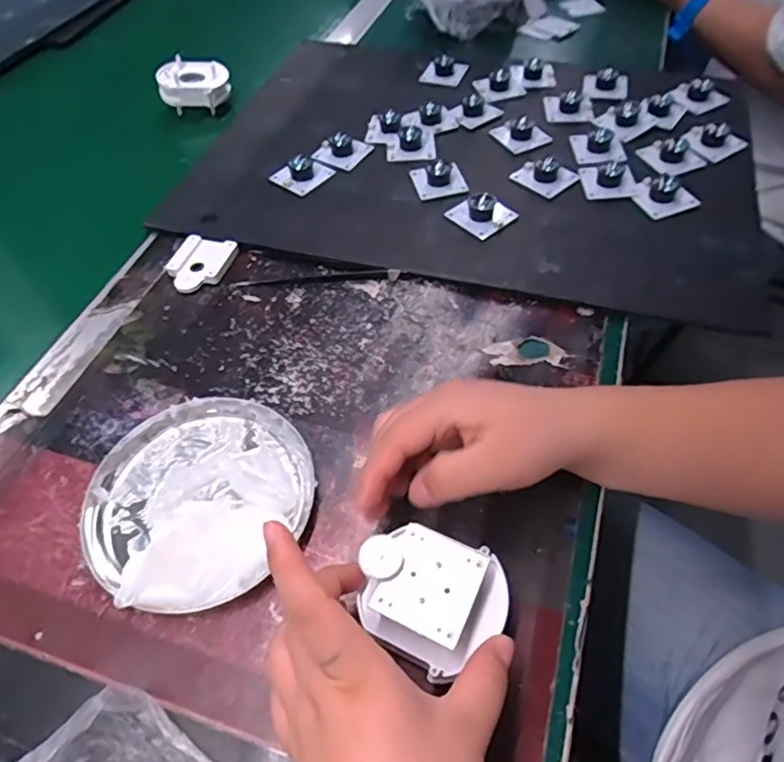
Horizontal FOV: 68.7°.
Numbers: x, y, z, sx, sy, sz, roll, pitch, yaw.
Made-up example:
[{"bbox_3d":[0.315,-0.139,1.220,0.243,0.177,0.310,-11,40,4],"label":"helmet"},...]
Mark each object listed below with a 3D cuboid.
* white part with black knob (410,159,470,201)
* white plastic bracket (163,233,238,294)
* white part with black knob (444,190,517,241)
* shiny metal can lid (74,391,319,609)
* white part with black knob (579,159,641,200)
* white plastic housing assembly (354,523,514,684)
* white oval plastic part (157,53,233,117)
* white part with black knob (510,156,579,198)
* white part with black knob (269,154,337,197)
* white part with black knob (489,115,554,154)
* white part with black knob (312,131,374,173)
[{"bbox_3d":[0.041,-0.177,0.491,0.040,0.022,0.039,-12,53,-6],"label":"white part with black knob"},{"bbox_3d":[-0.153,-0.093,0.453,0.048,0.010,0.054,12,54,12],"label":"white plastic bracket"},{"bbox_3d":[0.073,-0.139,0.464,0.038,0.023,0.044,-35,59,-22],"label":"white part with black knob"},{"bbox_3d":[-0.112,0.061,0.327,0.123,0.029,0.126,29,59,22],"label":"shiny metal can lid"},{"bbox_3d":[0.184,-0.171,0.484,0.040,0.016,0.041,0,53,3],"label":"white part with black knob"},{"bbox_3d":[0.018,0.099,0.266,0.068,0.019,0.057,14,55,13],"label":"white plastic housing assembly"},{"bbox_3d":[-0.207,-0.309,0.599,0.069,0.031,0.050,-1,53,2],"label":"white oval plastic part"},{"bbox_3d":[0.132,-0.178,0.492,0.033,0.022,0.049,-30,57,-19],"label":"white part with black knob"},{"bbox_3d":[-0.080,-0.189,0.510,0.040,0.022,0.043,33,61,24],"label":"white part with black knob"},{"bbox_3d":[0.120,-0.234,0.531,0.042,0.021,0.042,-16,54,-10],"label":"white part with black knob"},{"bbox_3d":[-0.048,-0.217,0.531,0.045,0.021,0.046,22,57,18],"label":"white part with black knob"}]

